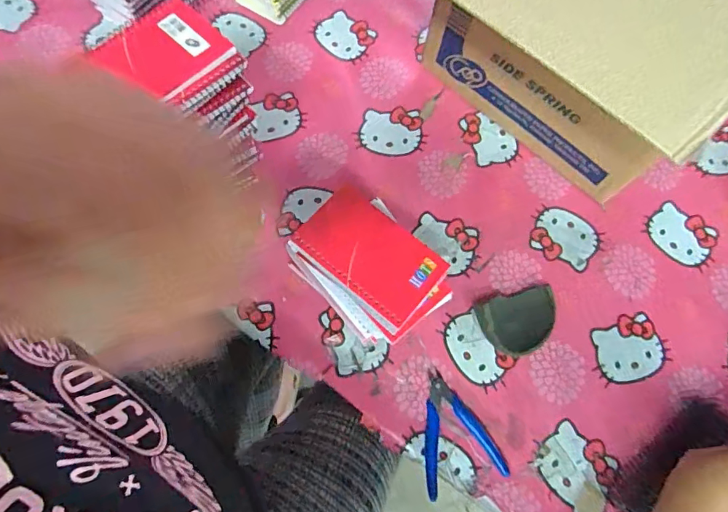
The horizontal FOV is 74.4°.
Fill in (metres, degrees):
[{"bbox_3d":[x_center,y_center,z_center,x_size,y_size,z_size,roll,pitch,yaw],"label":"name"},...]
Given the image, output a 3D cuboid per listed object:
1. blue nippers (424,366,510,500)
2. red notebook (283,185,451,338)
[{"bbox_3d":[0.092,0.182,0.506,0.082,0.011,0.115,-14,71,-8],"label":"blue nippers"},{"bbox_3d":[0.006,-0.001,0.449,0.130,0.007,0.081,39,78,7],"label":"red notebook"}]

